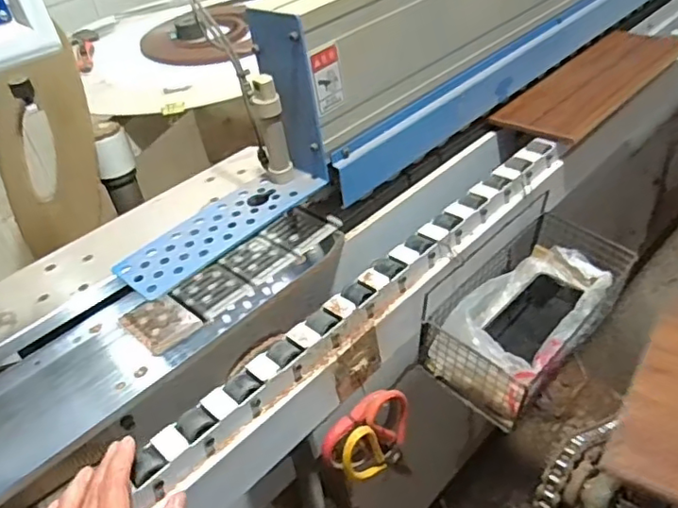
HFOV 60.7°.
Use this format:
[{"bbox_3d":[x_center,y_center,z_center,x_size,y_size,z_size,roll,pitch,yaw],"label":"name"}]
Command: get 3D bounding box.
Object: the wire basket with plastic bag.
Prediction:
[{"bbox_3d":[0.237,0.056,0.708,0.275,0.123,0.136,-35,46,-30],"label":"wire basket with plastic bag"}]

